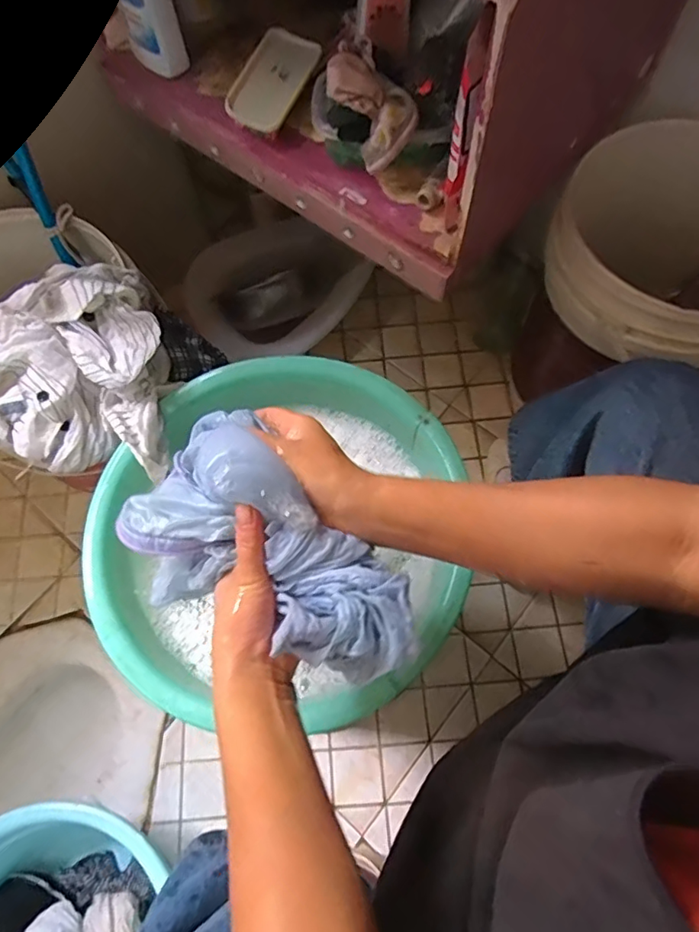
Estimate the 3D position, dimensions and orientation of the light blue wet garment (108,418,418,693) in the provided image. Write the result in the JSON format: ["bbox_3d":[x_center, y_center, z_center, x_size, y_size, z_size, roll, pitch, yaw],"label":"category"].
[{"bbox_3d":[-0.052,0.057,0.353,0.208,0.075,0.120,33,73,13],"label":"light blue wet garment"}]

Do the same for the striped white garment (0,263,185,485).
[{"bbox_3d":[-0.272,-0.109,0.554,0.199,0.092,0.218,6,68,5],"label":"striped white garment"}]

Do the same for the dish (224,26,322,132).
[{"bbox_3d":[-0.088,-0.444,0.621,0.067,0.027,0.134,24,70,11],"label":"dish"}]

